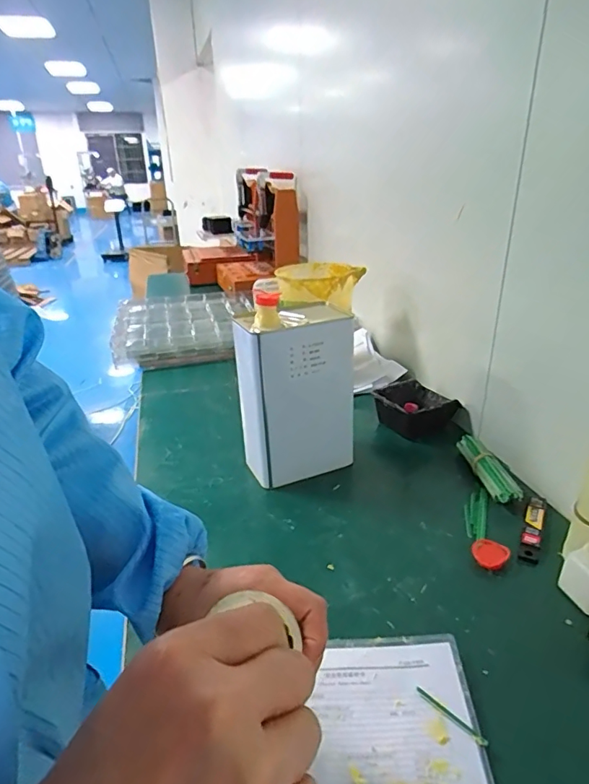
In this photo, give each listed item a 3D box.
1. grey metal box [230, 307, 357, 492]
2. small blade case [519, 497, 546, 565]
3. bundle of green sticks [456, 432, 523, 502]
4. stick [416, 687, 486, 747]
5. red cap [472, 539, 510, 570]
[{"bbox_3d":[0.004,0.005,0.769,0.170,0.277,0.094,-12,27,-23],"label":"grey metal box"},{"bbox_3d":[0.325,0.184,0.666,0.023,0.016,0.132,12,28,26],"label":"small blade case"},{"bbox_3d":[0.306,0.116,0.772,0.040,0.031,0.163,-5,25,-7],"label":"bundle of green sticks"},{"bbox_3d":[0.139,0.291,0.439,0.007,0.004,0.069,-23,33,-39],"label":"stick"},{"bbox_3d":[0.250,0.208,0.625,0.042,0.015,0.042,-21,31,13],"label":"red cap"}]

